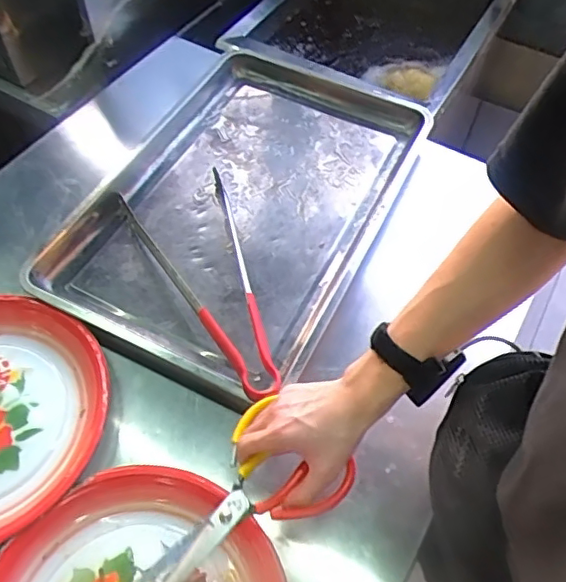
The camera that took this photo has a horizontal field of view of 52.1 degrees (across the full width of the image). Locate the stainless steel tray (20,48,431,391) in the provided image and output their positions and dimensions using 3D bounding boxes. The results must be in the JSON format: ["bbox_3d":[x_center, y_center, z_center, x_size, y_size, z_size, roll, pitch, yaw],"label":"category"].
[{"bbox_3d":[-0.053,-0.146,0.869,0.397,0.042,0.582,24,58,14],"label":"stainless steel tray"}]

